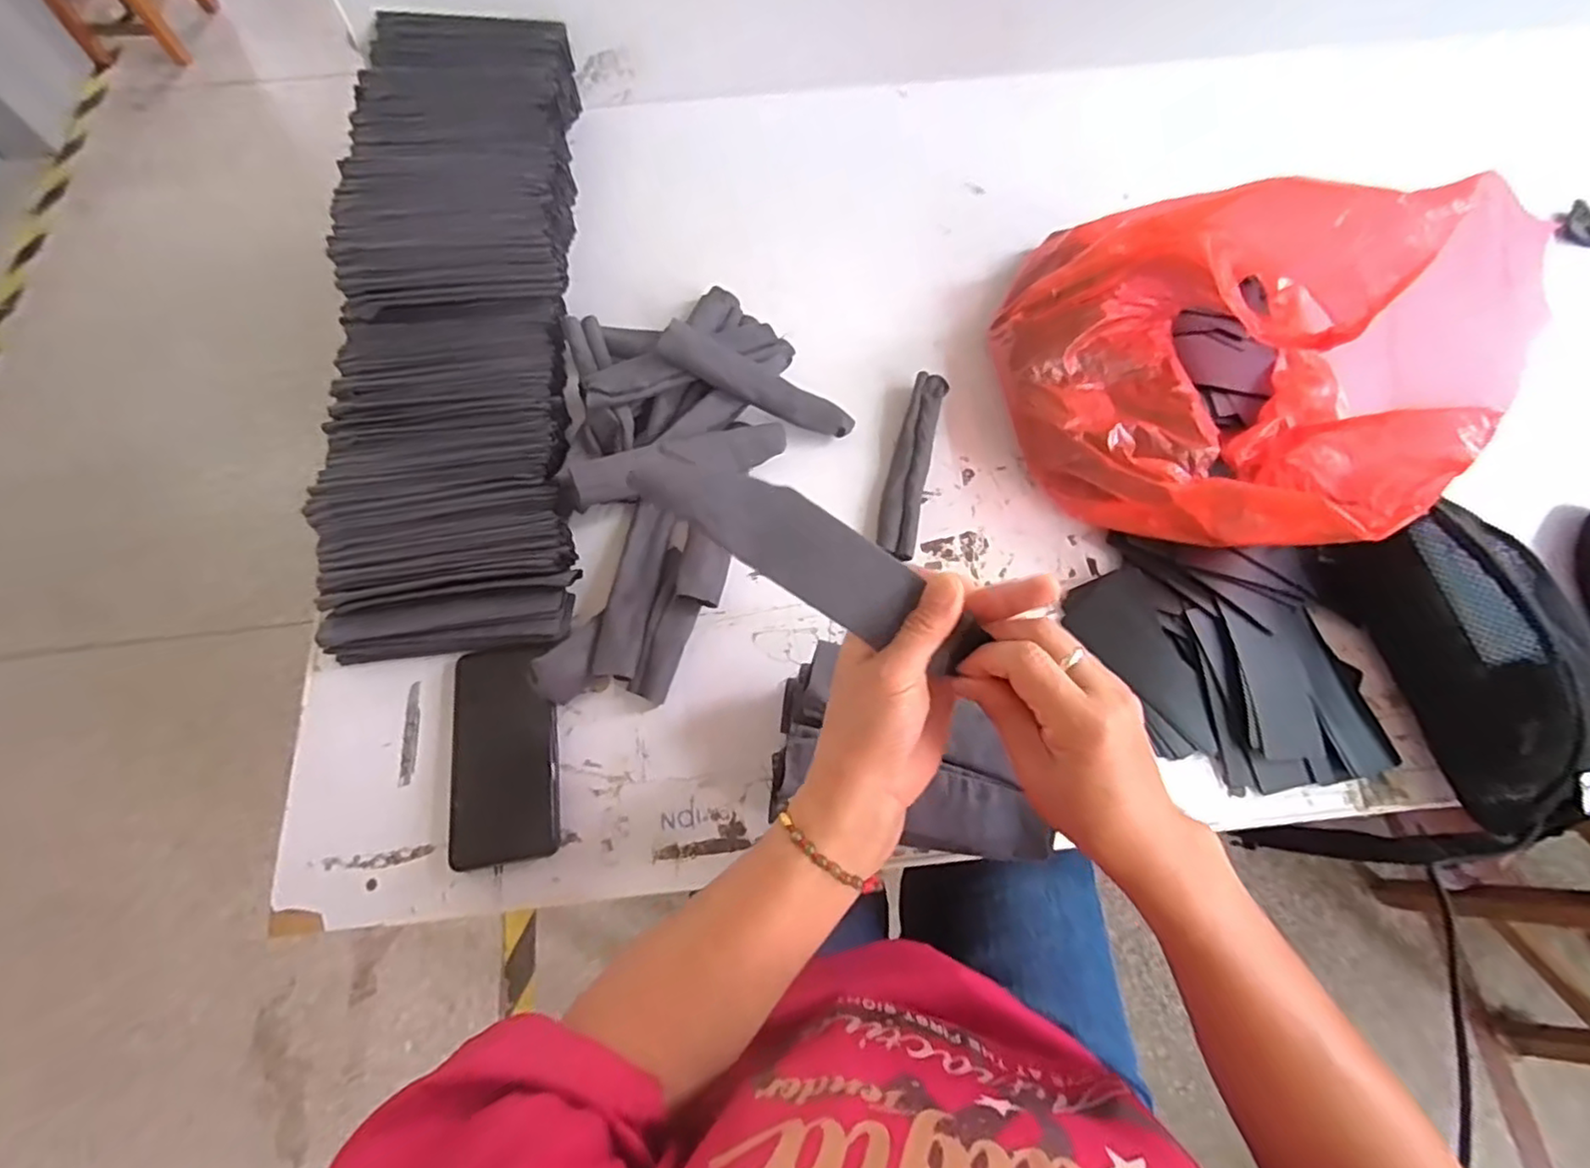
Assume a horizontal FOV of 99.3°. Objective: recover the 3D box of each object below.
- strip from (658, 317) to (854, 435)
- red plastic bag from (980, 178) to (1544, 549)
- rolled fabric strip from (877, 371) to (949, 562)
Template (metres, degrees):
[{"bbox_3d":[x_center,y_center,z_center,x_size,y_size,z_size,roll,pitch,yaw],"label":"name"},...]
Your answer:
[{"bbox_3d":[-0.033,-0.180,0.608,0.180,0.021,0.037,24,69,-13],"label":"strip"},{"bbox_3d":[0.351,-0.188,0.556,0.349,0.172,0.294,23,70,9],"label":"red plastic bag"},{"bbox_3d":[0.105,-0.108,0.611,0.036,0.022,0.184,13,69,6],"label":"rolled fabric strip"}]

